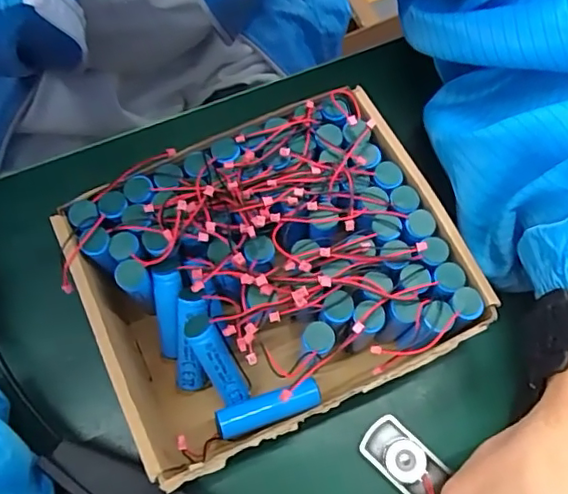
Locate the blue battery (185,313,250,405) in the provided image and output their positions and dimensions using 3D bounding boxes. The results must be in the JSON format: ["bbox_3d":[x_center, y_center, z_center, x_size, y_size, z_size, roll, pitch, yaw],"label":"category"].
[{"bbox_3d":[-0.032,0.053,0.264,0.013,0.050,0.013,-29,28,-10],"label":"blue battery"}]

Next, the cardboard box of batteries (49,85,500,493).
[{"bbox_3d":[-0.008,0.013,0.276,0.163,0.067,0.137,-25,71,-8],"label":"cardboard box of batteries"}]

